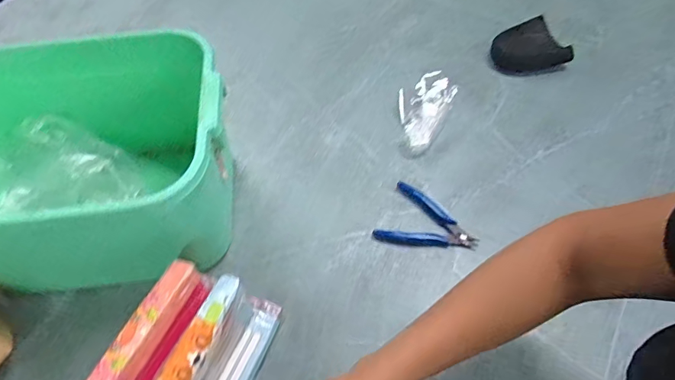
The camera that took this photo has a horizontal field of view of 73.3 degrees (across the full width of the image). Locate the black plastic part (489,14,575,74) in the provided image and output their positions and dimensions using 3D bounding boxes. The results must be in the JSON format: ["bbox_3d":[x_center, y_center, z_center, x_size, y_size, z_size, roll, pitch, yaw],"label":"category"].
[{"bbox_3d":[0.302,-0.230,0.727,0.111,0.032,0.094,-4,57,-1],"label":"black plastic part"}]

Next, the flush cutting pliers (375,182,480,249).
[{"bbox_3d":[0.115,0.044,0.563,0.116,0.006,0.087,23,60,16],"label":"flush cutting pliers"}]

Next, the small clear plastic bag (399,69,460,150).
[{"bbox_3d":[0.123,-0.121,0.658,0.073,0.034,0.138,21,60,15],"label":"small clear plastic bag"}]

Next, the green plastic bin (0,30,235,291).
[{"bbox_3d":[-0.280,-0.024,0.521,0.331,0.187,0.228,1,57,2],"label":"green plastic bin"}]

